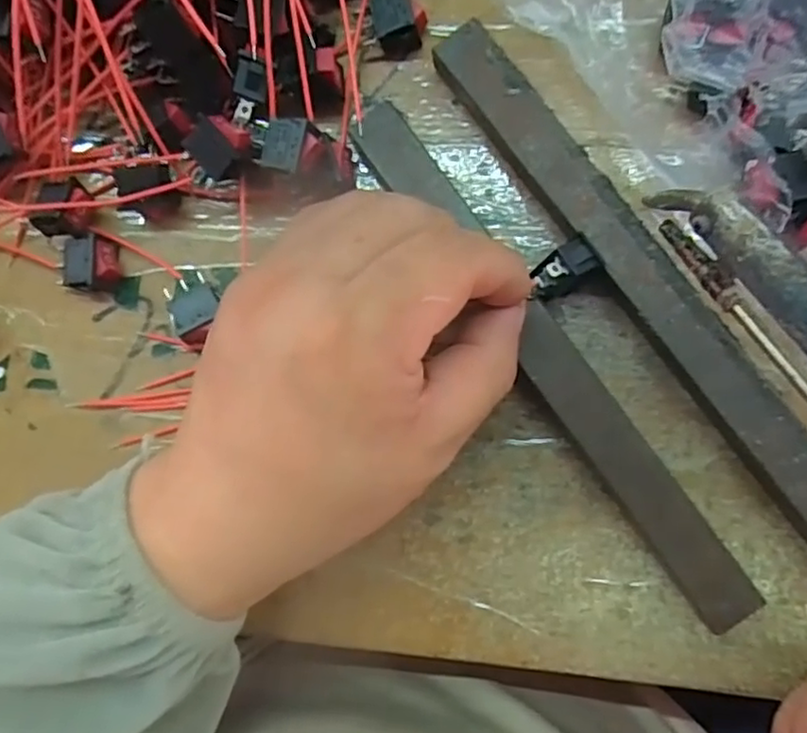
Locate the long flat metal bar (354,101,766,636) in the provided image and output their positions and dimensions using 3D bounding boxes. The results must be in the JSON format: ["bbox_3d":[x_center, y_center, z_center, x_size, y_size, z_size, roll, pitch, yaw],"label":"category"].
[{"bbox_3d":[0.050,-0.004,0.237,0.020,0.020,0.215,-36,82,5],"label":"long flat metal bar"}]

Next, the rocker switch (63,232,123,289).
[{"bbox_3d":[-0.125,-0.041,0.263,0.020,0.015,0.019,-5,85,8],"label":"rocker switch"}]

